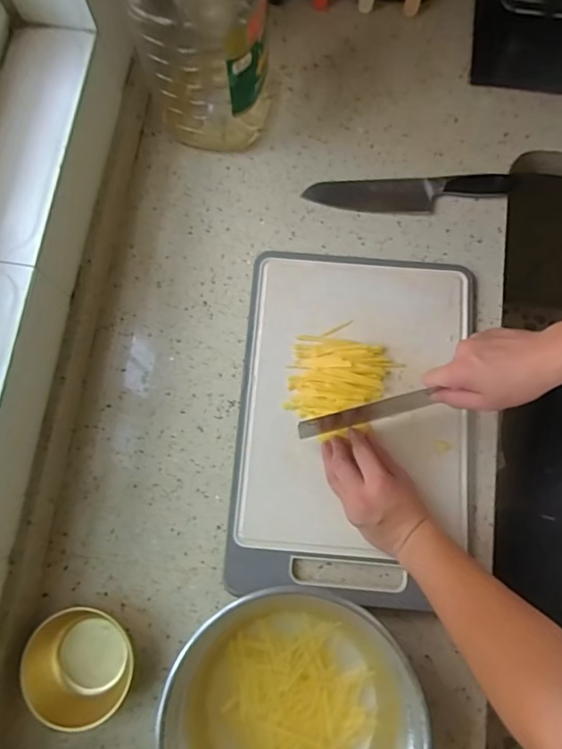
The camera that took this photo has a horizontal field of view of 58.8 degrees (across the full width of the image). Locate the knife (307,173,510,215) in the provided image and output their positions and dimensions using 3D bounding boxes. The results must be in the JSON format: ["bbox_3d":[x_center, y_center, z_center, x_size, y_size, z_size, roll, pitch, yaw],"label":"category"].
[{"bbox_3d":[0.172,-0.248,0.681,0.271,0.017,0.053,-1,78,0],"label":"knife"}]

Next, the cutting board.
[{"bbox_3d":[0.090,0.049,0.613,0.279,0.025,0.416,5,78,1],"label":"cutting board"}]

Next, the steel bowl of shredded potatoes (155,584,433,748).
[{"bbox_3d":[0.013,0.347,0.513,0.249,0.090,0.247,0,78,0],"label":"steel bowl of shredded potatoes"}]

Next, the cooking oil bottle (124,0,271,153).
[{"bbox_3d":[-0.088,-0.423,0.553,0.138,0.343,0.154,0,78,0],"label":"cooking oil bottle"}]

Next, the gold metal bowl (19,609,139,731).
[{"bbox_3d":[-0.220,0.317,0.543,0.109,0.048,0.115,0,78,0],"label":"gold metal bowl"}]

